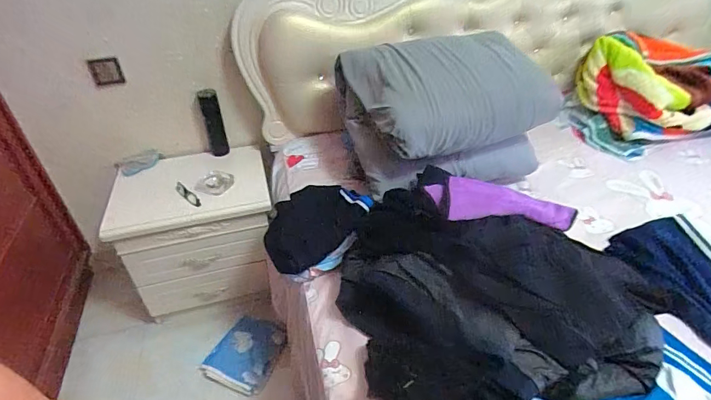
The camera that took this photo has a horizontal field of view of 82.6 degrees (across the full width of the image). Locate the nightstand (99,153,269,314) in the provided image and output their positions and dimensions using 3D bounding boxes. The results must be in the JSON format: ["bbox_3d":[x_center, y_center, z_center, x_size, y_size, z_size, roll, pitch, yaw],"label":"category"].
[{"bbox_3d":[-0.534,0.090,1.434,0.471,0.374,0.417,-8,38,-9],"label":"nightstand"}]

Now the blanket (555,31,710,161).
[{"bbox_3d":[1.015,-0.382,1.373,0.528,0.293,0.330,-15,40,-17],"label":"blanket"}]

